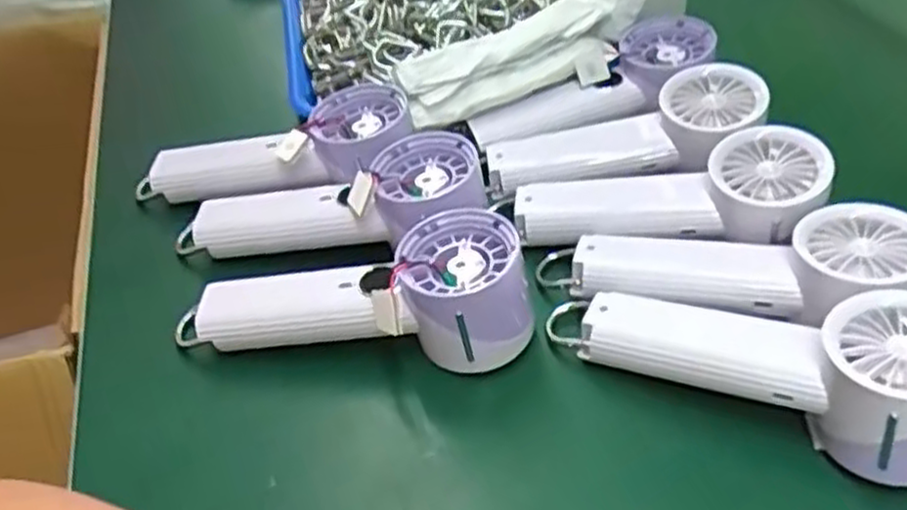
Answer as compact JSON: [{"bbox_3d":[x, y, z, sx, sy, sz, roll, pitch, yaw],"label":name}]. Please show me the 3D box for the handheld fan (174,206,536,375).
[{"bbox_3d":[-0.059,0.019,0.408,0.191,0.050,0.066,-1,44,4],"label":"handheld fan"}]

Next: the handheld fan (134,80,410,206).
[{"bbox_3d":[-0.118,-0.064,0.499,0.185,0.037,0.057,-12,42,14],"label":"handheld fan"}]

